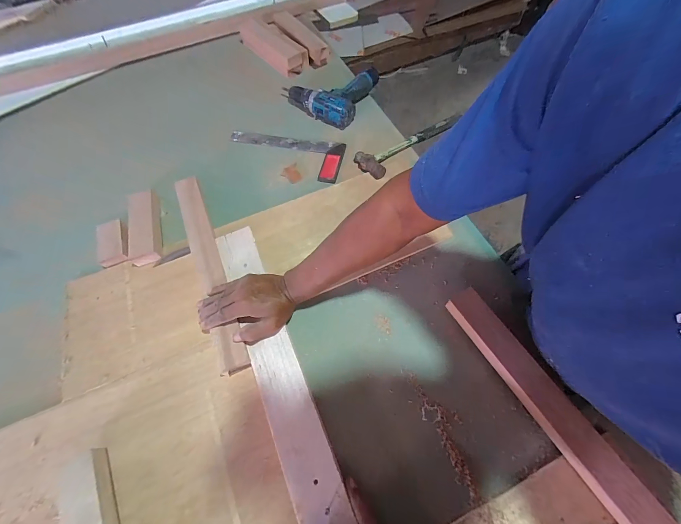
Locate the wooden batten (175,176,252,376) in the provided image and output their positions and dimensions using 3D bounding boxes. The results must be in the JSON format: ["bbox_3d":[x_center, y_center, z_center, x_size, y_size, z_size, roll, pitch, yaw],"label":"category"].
[{"bbox_3d":[-0.257,-0.002,0.568,0.053,0.030,0.438,-23,61,-9],"label":"wooden batten"}]

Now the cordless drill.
[{"bbox_3d":[-0.028,-0.461,0.798,0.234,0.063,0.185,33,67,18],"label":"cordless drill"}]

